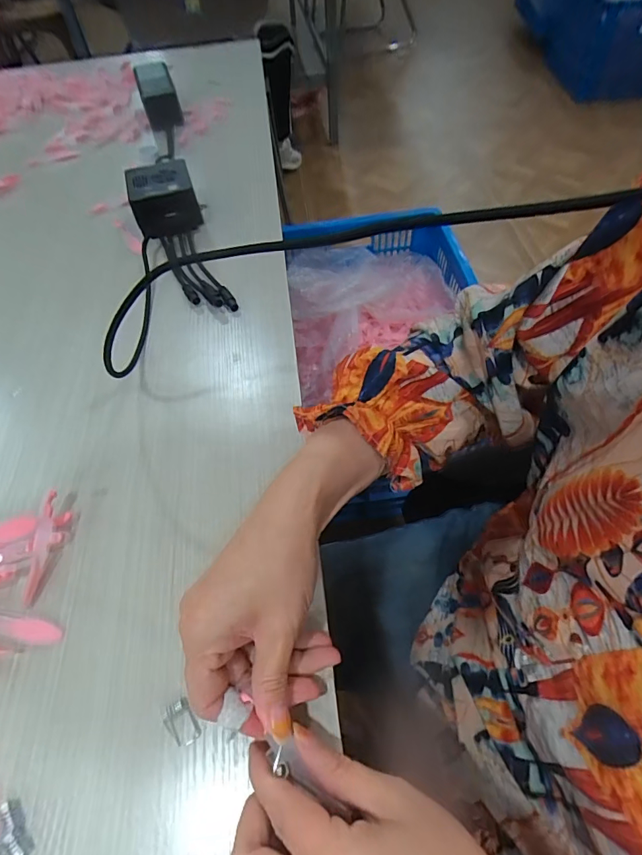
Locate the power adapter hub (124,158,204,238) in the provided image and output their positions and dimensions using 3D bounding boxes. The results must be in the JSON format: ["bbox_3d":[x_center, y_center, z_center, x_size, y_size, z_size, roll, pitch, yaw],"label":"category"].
[{"bbox_3d":[-0.195,-0.284,0.540,0.075,0.053,0.087,-17,57,-9],"label":"power adapter hub"}]

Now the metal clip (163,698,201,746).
[{"bbox_3d":[-0.080,0.170,0.250,0.015,0.004,0.023,-31,60,-18],"label":"metal clip"}]

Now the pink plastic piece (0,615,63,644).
[{"bbox_3d":[-0.205,0.128,0.284,0.076,0.006,0.014,9,56,9],"label":"pink plastic piece"}]

